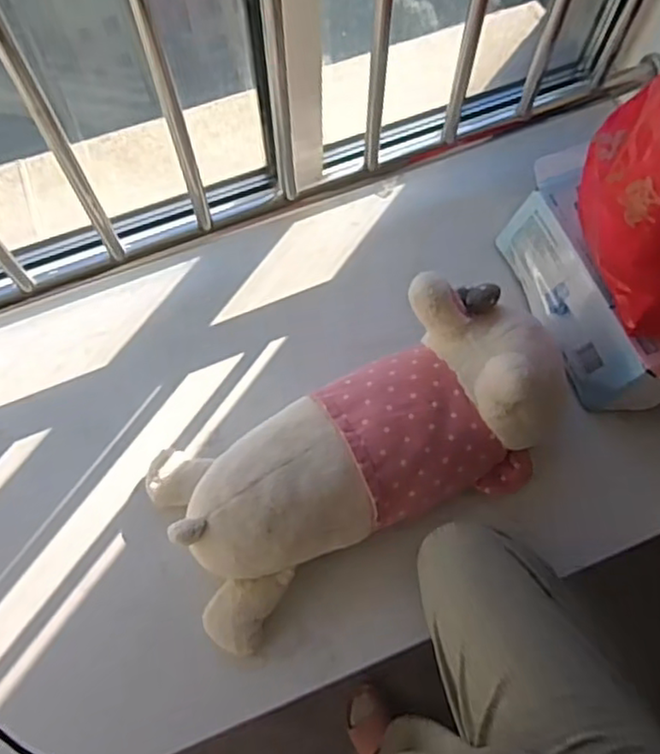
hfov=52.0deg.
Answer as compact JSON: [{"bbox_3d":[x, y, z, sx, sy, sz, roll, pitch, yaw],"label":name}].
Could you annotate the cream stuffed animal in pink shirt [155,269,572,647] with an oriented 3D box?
[{"bbox_3d":[0.043,0.087,0.846,0.524,0.215,0.252,-27,71,-10],"label":"cream stuffed animal in pink shirt"}]

